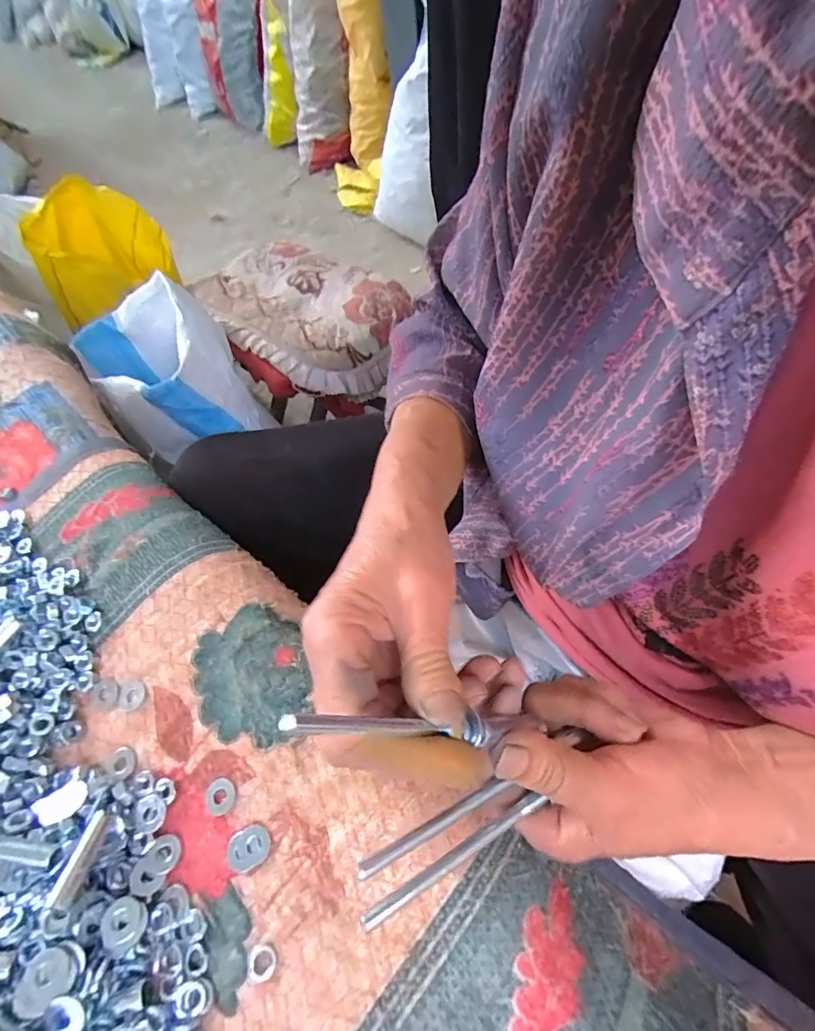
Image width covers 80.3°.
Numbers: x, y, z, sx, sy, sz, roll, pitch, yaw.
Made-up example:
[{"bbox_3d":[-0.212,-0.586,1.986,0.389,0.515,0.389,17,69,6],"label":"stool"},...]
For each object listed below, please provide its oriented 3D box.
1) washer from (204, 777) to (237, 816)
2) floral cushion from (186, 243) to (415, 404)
[{"bbox_3d":[-0.109,0.164,0.283,0.018,0.004,0.019,-4,57,5],"label":"washer"},{"bbox_3d":[-0.197,-0.366,0.883,0.422,0.078,0.275,31,66,24],"label":"floral cushion"}]

